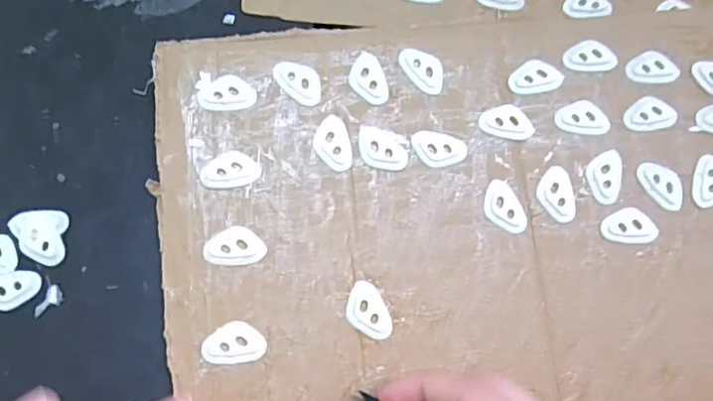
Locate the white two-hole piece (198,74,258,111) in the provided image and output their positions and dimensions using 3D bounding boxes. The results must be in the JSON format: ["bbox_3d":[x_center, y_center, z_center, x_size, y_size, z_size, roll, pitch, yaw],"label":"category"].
[{"bbox_3d":[-0.060,-0.050,0.264,0.026,0.004,0.017,-5,72,-4],"label":"white two-hole piece"}]

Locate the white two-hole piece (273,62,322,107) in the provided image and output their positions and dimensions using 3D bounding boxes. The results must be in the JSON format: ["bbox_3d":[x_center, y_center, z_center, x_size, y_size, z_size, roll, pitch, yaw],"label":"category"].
[{"bbox_3d":[-0.026,-0.056,0.269,0.016,0.004,0.025,-42,78,-14],"label":"white two-hole piece"}]

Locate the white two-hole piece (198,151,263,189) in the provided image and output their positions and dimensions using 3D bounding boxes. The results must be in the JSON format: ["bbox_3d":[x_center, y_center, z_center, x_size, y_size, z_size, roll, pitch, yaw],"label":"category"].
[{"bbox_3d":[-0.056,-0.014,0.258,0.026,0.004,0.016,-7,72,-4],"label":"white two-hole piece"}]

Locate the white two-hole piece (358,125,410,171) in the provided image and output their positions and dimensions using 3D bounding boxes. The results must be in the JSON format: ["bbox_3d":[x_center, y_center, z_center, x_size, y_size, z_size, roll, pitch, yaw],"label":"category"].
[{"bbox_3d":[0.012,-0.024,0.268,0.024,0.004,0.018,16,72,3],"label":"white two-hole piece"}]

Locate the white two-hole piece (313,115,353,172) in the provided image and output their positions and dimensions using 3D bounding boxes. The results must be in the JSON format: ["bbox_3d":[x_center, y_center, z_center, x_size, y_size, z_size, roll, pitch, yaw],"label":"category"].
[{"bbox_3d":[-0.011,-0.027,0.265,0.016,0.004,0.026,-9,72,-5],"label":"white two-hole piece"}]

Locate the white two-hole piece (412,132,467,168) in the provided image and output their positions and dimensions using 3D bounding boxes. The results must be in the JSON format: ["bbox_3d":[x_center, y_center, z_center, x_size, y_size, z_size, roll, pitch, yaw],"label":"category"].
[{"bbox_3d":[0.039,-0.025,0.268,0.025,0.004,0.017,0,72,-2],"label":"white two-hole piece"}]

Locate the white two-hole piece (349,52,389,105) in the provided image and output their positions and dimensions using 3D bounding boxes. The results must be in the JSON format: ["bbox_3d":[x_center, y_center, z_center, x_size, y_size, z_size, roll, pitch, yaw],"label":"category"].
[{"bbox_3d":[0.005,-0.058,0.272,0.016,0.004,0.026,-16,73,-7],"label":"white two-hole piece"}]

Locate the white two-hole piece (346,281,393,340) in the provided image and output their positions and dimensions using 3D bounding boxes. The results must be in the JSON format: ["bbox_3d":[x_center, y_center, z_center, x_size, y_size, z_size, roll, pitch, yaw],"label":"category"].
[{"bbox_3d":[0.005,0.049,0.254,0.017,0.004,0.026,-27,75,-11],"label":"white two-hole piece"}]

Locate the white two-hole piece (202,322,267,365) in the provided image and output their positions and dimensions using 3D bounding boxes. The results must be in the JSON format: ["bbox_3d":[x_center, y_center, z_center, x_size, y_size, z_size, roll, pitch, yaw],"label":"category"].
[{"bbox_3d":[-0.052,0.060,0.244,0.026,0.004,0.017,-3,72,-3],"label":"white two-hole piece"}]

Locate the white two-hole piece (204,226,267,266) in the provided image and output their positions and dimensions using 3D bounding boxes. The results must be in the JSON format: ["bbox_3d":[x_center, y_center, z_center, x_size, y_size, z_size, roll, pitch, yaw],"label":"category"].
[{"bbox_3d":[-0.053,0.020,0.252,0.026,0.004,0.016,-6,72,-4],"label":"white two-hole piece"}]

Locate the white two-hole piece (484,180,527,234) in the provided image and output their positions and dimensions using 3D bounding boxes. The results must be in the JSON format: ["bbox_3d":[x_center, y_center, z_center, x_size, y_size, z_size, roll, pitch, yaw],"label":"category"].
[{"bbox_3d":[0.068,0.003,0.266,0.016,0.004,0.026,-29,75,-11],"label":"white two-hole piece"}]

